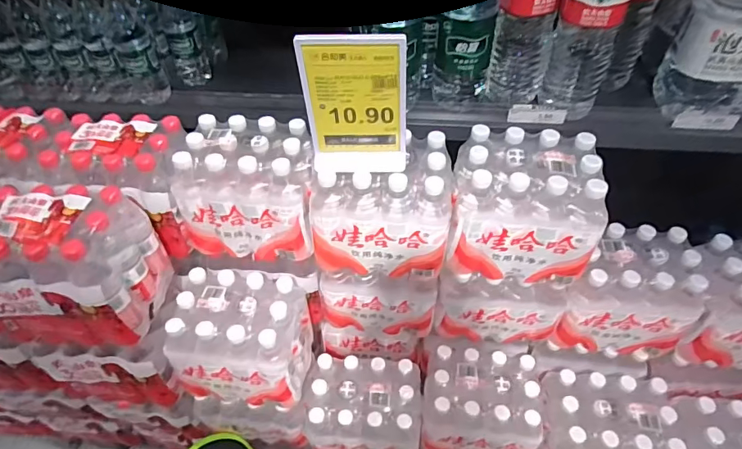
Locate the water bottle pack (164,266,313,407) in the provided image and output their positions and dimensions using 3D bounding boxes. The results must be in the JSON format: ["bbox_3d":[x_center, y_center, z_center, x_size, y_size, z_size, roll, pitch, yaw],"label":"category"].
[{"bbox_3d":[-0.258,0.223,0.938,0.242,0.211,0.189,6,49,9],"label":"water bottle pack"}]

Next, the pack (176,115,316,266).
[{"bbox_3d":[-0.230,-0.065,0.904,0.250,0.228,0.168,3,48,7],"label":"pack"}]

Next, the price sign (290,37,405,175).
[{"bbox_3d":[-0.023,-0.176,0.706,0.152,0.232,0.036,-1,48,4],"label":"price sign"}]

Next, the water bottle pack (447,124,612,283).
[{"bbox_3d":[0.273,-0.030,0.839,0.231,0.221,0.169,5,48,8],"label":"water bottle pack"}]

